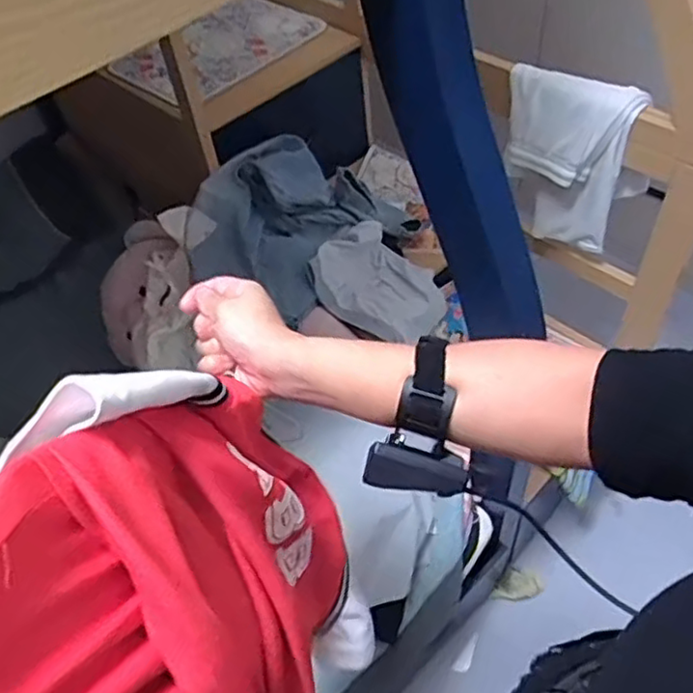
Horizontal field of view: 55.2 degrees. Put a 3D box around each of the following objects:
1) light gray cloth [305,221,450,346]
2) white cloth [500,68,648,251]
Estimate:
[{"bbox_3d":[0.062,-0.106,1.231,0.258,0.048,0.188,43,70,-9],"label":"light gray cloth"},{"bbox_3d":[0.377,-0.307,1.148,0.239,0.302,0.084,25,58,24],"label":"white cloth"}]

